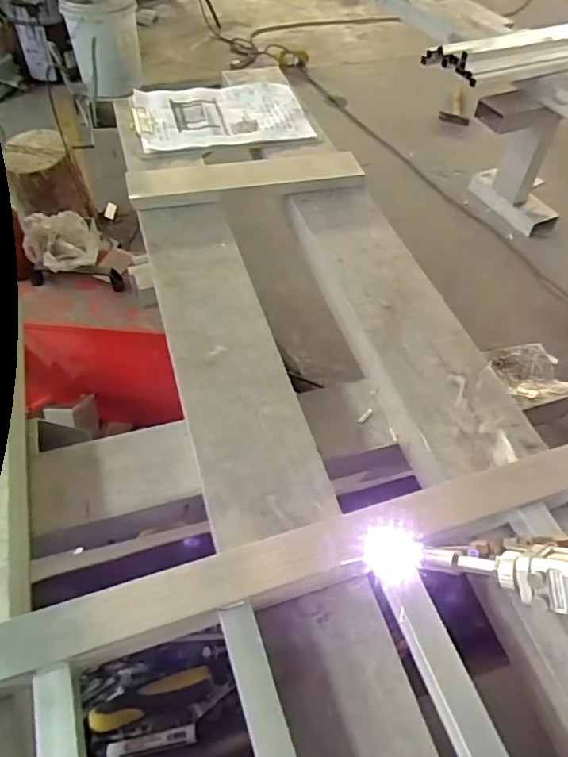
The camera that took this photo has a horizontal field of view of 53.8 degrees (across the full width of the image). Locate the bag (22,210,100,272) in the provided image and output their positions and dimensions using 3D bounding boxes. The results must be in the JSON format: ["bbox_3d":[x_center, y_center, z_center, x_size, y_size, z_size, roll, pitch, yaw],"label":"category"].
[{"bbox_3d":[-0.455,-0.268,1.146,0.151,0.072,0.172,-13,53,-14],"label":"bag"}]

